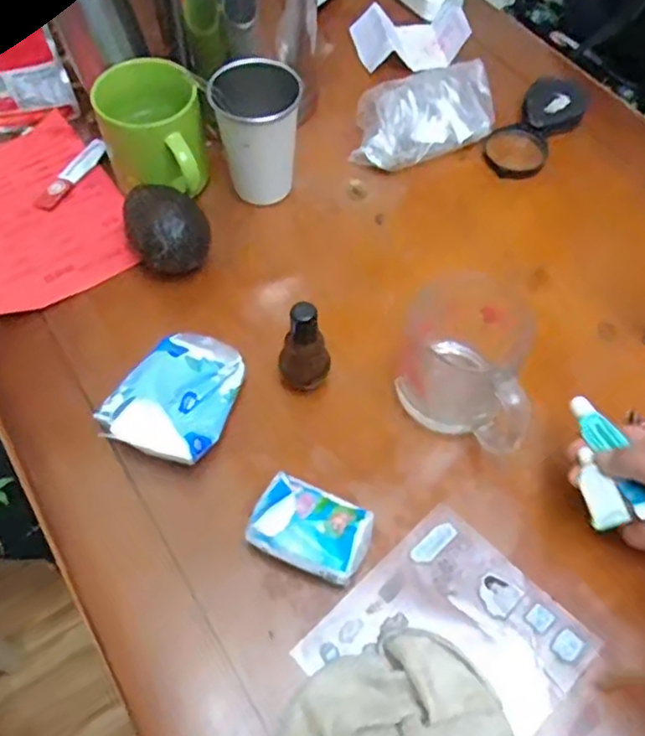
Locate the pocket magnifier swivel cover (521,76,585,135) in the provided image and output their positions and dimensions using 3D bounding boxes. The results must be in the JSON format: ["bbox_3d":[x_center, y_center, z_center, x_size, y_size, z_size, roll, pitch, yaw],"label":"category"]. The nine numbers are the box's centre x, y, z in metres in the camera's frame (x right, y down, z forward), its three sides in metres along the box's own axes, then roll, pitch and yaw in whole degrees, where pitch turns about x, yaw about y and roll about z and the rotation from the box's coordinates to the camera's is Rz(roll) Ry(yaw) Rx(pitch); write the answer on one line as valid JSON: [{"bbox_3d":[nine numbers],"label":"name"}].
[{"bbox_3d":[0.237,-0.269,0.689,0.059,0.013,0.078,22,62,11],"label":"pocket magnifier swivel cover"}]

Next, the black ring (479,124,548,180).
[{"bbox_3d":[0.192,-0.217,0.668,0.065,0.007,0.067,0,60,-1],"label":"black ring"}]

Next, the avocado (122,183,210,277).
[{"bbox_3d":[-0.131,-0.114,0.578,0.063,0.069,0.086,-29,64,-16],"label":"avocado"}]

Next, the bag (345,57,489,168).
[{"bbox_3d":[0.102,-0.251,0.657,0.156,0.054,0.082,-19,62,-12],"label":"bag"}]

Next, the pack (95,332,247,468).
[{"bbox_3d":[-0.109,0.023,0.515,0.080,0.031,0.106,22,62,12],"label":"pack"}]

